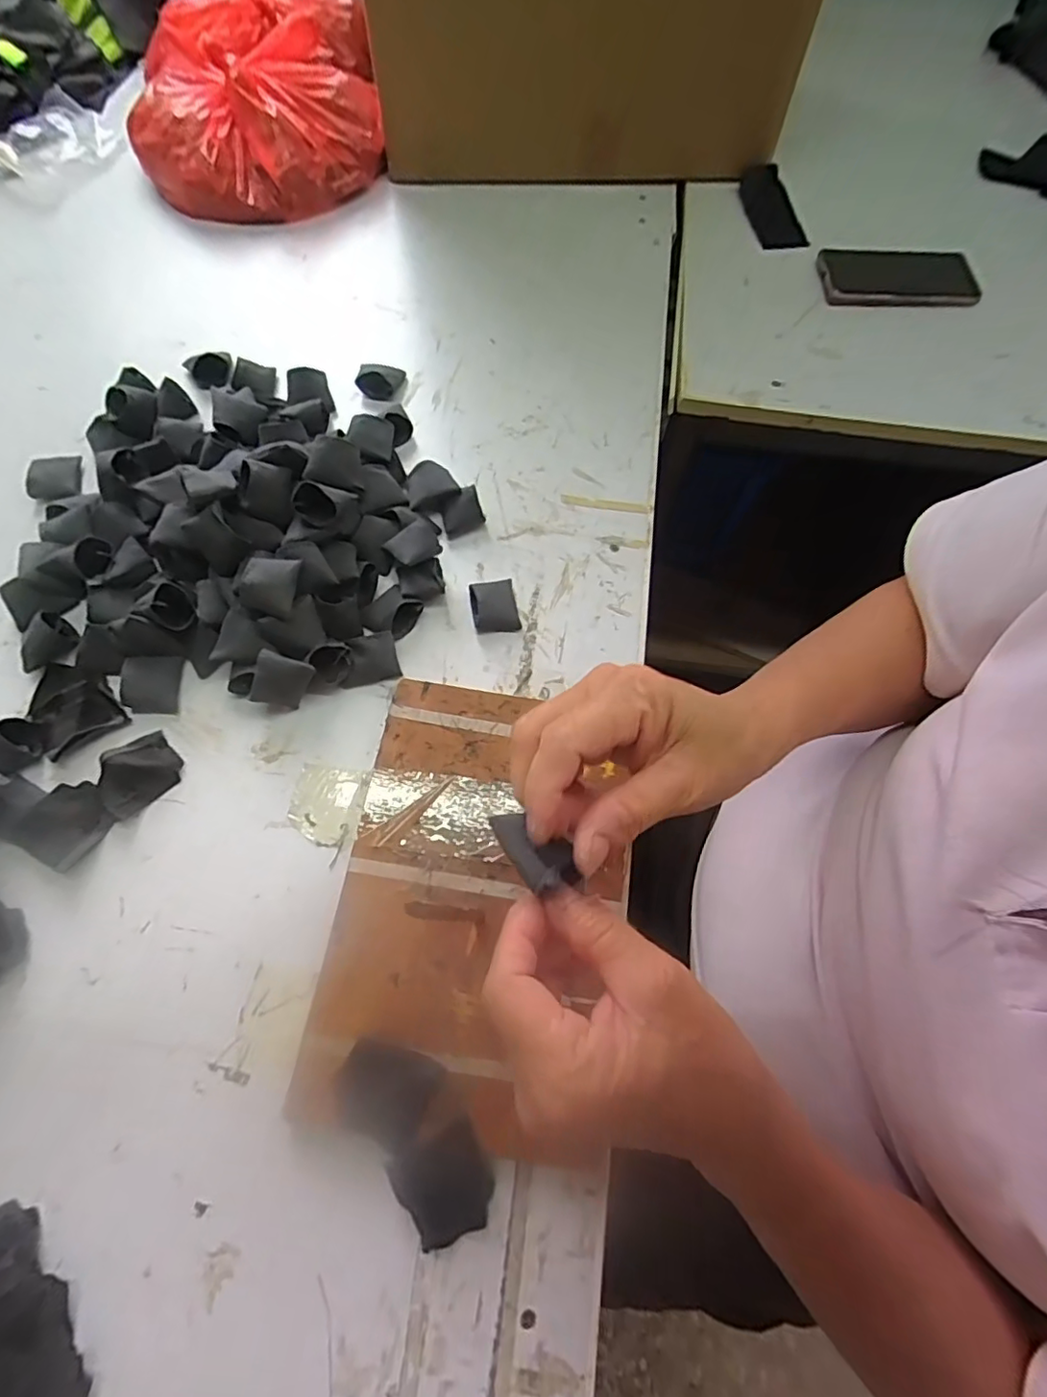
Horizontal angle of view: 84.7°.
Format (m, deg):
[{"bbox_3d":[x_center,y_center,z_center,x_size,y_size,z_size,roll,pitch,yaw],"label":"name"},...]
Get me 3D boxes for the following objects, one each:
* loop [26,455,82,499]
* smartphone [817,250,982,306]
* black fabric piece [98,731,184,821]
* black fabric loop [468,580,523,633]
[{"bbox_3d":[-0.398,-0.189,0.486,0.039,0.014,0.042,-16,69,-9],"label":"loop"},{"bbox_3d":[0.388,-0.442,0.599,0.162,0.011,0.071,1,78,-3],"label":"smartphone"},{"bbox_3d":[-0.264,0.051,0.394,0.048,0.016,0.043,-35,73,-15],"label":"black fabric piece"},{"bbox_3d":[-0.023,-0.075,0.453,0.035,0.019,0.044,-7,68,-5],"label":"black fabric loop"}]

